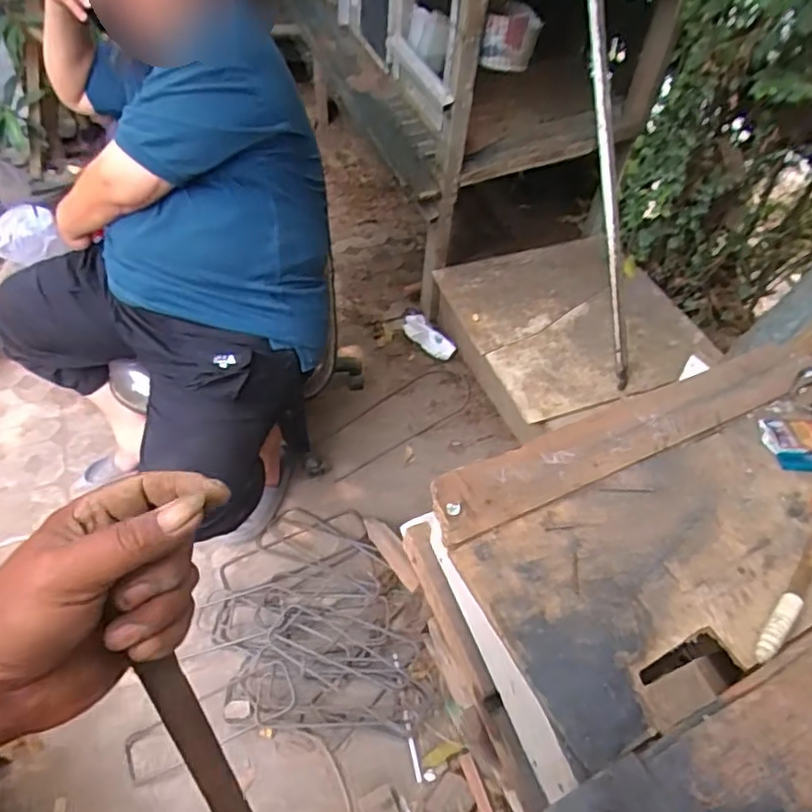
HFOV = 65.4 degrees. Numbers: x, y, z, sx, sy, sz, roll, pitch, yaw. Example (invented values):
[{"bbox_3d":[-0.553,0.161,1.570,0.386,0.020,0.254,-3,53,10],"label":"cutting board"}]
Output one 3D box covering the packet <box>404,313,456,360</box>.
[{"bbox_3d":[0.060,-0.214,1.933,0.073,0.053,0.224,-32,58,-25],"label":"packet"}]

